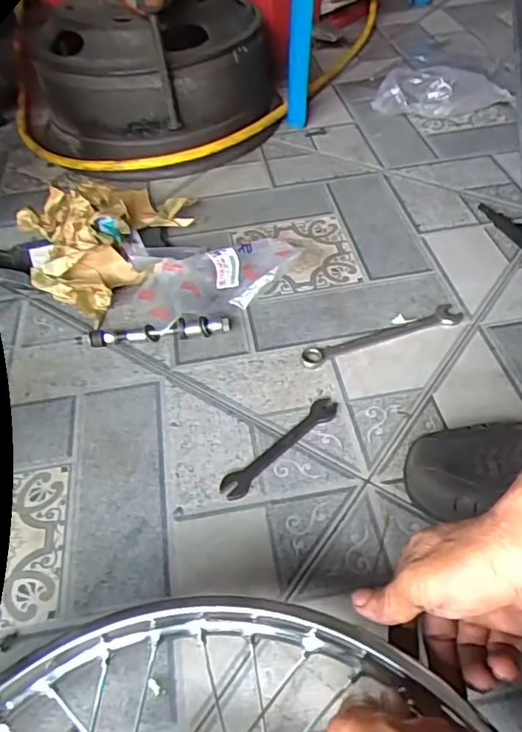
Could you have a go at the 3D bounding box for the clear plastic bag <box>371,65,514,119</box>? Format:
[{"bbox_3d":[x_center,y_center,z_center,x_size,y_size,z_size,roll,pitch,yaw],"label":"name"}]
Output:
[{"bbox_3d":[0.311,-0.468,0.998,0.210,0.071,0.075,-10,47,-3],"label":"clear plastic bag"}]

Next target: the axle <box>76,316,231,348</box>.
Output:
[{"bbox_3d":[-0.126,-0.039,0.679,0.178,0.023,0.017,-4,47,2],"label":"axle"}]

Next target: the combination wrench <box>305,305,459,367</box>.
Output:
[{"bbox_3d":[0.135,-0.033,0.656,0.189,0.005,0.030,-18,48,-10],"label":"combination wrench"}]

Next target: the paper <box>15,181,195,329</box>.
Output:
[{"bbox_3d":[-0.195,-0.168,0.765,0.223,0.076,0.212,-18,48,-11],"label":"paper"}]

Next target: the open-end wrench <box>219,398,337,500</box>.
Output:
[{"bbox_3d":[0.020,0.077,0.566,0.146,0.004,0.027,-37,54,-26],"label":"open-end wrench"}]

